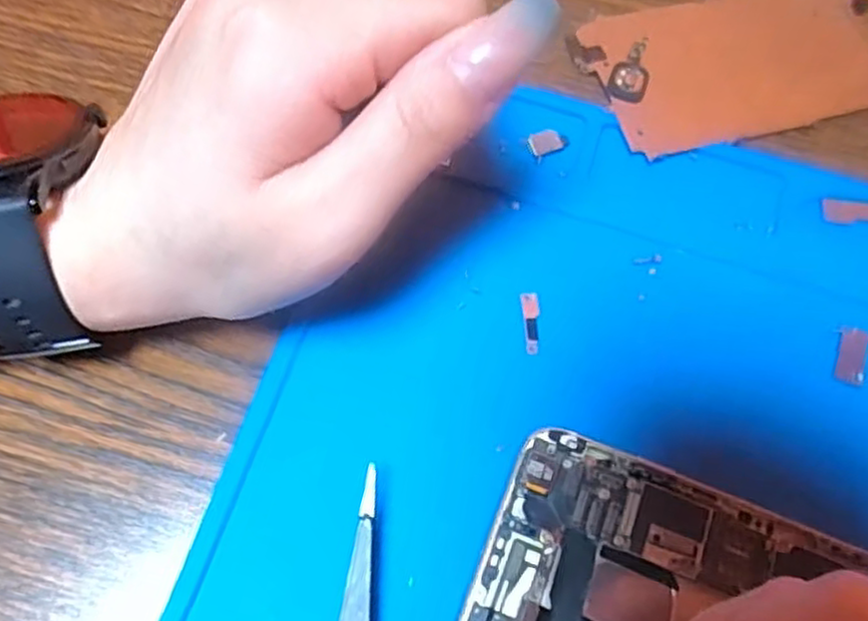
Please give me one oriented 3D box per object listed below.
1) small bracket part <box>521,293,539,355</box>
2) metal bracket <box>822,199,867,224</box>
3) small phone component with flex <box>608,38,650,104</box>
[{"bbox_3d":[0.028,0.004,0.201,0.005,0.004,0.019,1,67,-6],"label":"small bracket part"},{"bbox_3d":[0.134,-0.031,0.218,0.025,0.004,0.009,3,68,-2],"label":"metal bracket"},{"bbox_3d":[0.066,-0.080,0.233,0.012,0.004,0.023,21,69,6],"label":"small phone component with flex"}]

